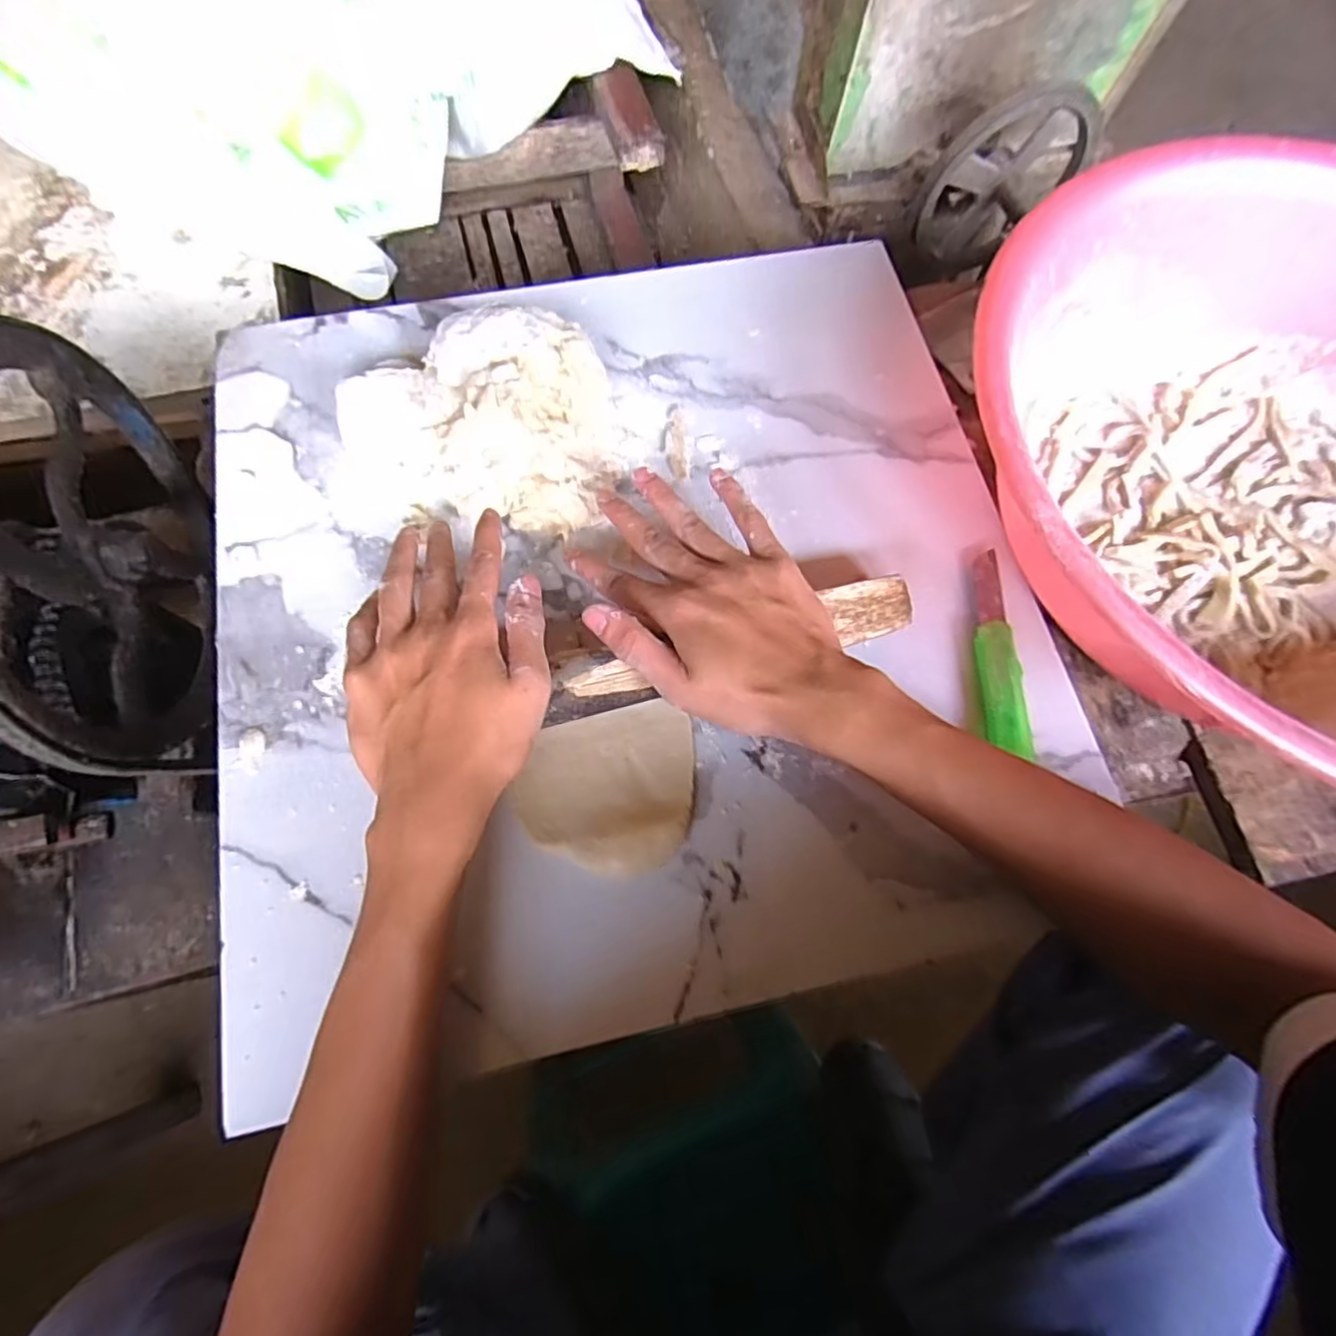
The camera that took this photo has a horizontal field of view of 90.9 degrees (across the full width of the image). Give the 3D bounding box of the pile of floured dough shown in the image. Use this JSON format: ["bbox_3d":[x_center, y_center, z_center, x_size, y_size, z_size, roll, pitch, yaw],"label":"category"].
[{"bbox_3d":[-0.122,-0.158,0.411,0.176,0.060,0.121,3,70,-3],"label":"pile of floured dough"}]

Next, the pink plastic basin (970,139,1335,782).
[{"bbox_3d":[0.376,-0.108,0.390,0.400,0.139,0.396,1,70,-4],"label":"pink plastic basin"}]

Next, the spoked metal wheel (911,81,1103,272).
[{"bbox_3d":[0.370,-0.538,0.737,0.195,0.186,0.054,-20,73,-11],"label":"spoked metal wheel"}]

